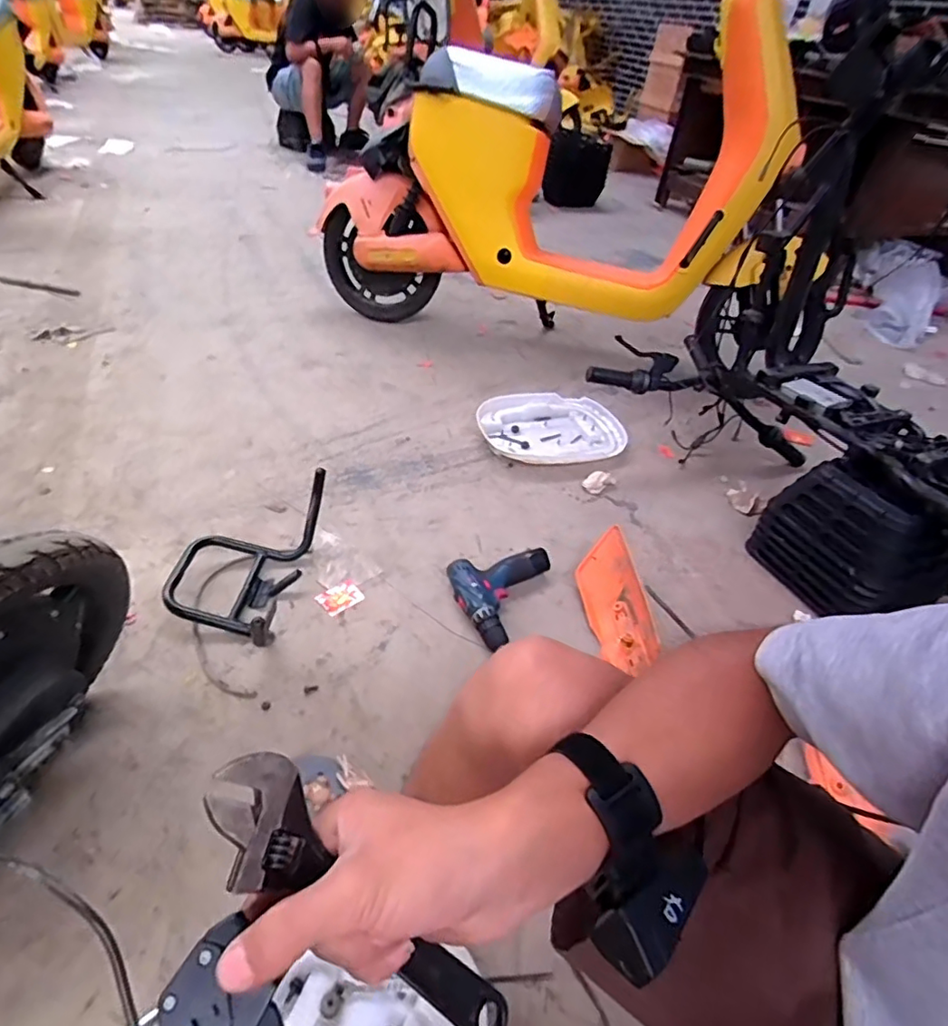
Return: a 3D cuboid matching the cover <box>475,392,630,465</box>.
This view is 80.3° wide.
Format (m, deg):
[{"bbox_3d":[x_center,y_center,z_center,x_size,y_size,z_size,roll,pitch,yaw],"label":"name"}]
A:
[{"bbox_3d":[0.204,-0.213,1.417,0.374,0.049,0.269,-8,44,-17],"label":"cover"}]

